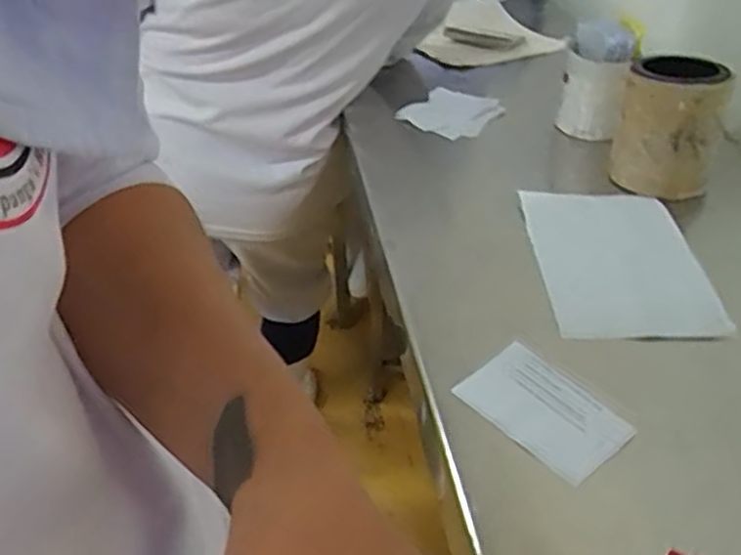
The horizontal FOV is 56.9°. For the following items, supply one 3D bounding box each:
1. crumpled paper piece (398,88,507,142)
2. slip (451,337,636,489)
[{"bbox_3d":[0.101,-0.210,0.874,0.110,0.017,0.120,1,36,0],"label":"crumpled paper piece"},{"bbox_3d":[0.119,0.091,0.474,0.066,0.004,0.105,-36,52,-25],"label":"slip"}]

